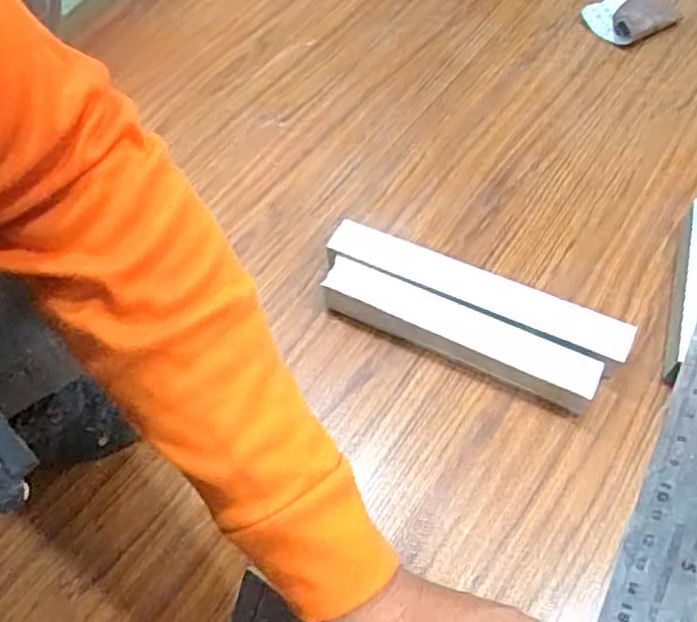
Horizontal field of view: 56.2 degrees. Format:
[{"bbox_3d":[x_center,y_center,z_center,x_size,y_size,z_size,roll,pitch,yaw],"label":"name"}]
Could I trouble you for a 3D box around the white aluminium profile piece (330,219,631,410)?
[{"bbox_3d":[0.106,0.004,0.610,0.286,0.040,0.092,23,61,17],"label":"white aluminium profile piece"}]

